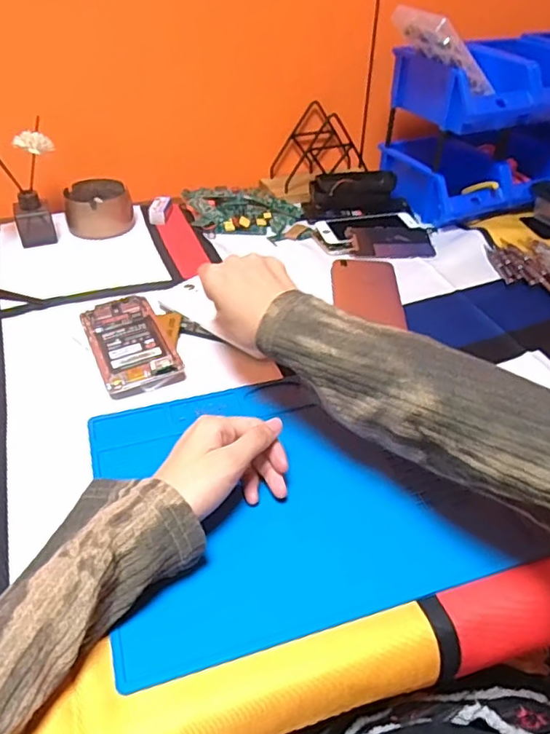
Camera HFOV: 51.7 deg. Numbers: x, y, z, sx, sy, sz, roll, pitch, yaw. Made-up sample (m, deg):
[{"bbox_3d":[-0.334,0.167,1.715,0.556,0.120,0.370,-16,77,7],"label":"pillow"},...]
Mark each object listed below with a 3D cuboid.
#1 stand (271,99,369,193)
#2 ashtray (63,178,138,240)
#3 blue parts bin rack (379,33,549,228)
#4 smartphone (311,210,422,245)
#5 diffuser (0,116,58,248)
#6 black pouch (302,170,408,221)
[{"bbox_3d":[0.071,-0.327,0.845,0.157,0.097,0.075,-18,43,-18],"label":"stand"},{"bbox_3d":[-0.236,-0.213,0.764,0.085,0.049,0.084,-13,42,-13],"label":"ashtray"},{"bbox_3d":[0.436,-0.372,0.840,0.543,0.194,0.152,-18,43,-18],"label":"blue parts bin rack"},{"bbox_3d":[0.127,-0.188,0.762,0.137,0.008,0.063,-10,41,-9],"label":"smartphone"},{"bbox_3d":[-0.309,-0.227,0.692,0.088,0.147,0.089,-13,42,-15],"label":"diffuser"},{"bbox_3d":[0.114,-0.249,0.801,0.140,0.048,0.066,-8,41,-8],"label":"black pouch"}]

